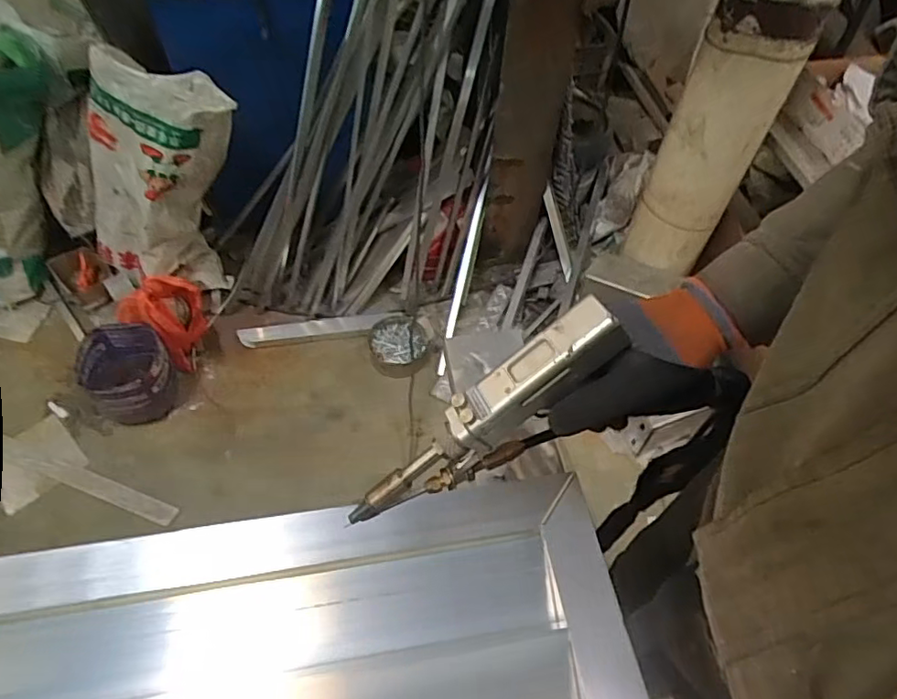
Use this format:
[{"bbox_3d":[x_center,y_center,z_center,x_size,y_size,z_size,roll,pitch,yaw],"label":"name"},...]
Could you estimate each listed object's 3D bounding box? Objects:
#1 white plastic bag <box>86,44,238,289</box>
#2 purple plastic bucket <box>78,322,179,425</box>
[{"bbox_3d":[-0.725,-0.409,1.474,0.339,0.632,0.214,13,52,-19],"label":"white plastic bag"},{"bbox_3d":[-0.811,0.064,1.473,0.204,0.180,0.211,1,55,-2],"label":"purple plastic bucket"}]

